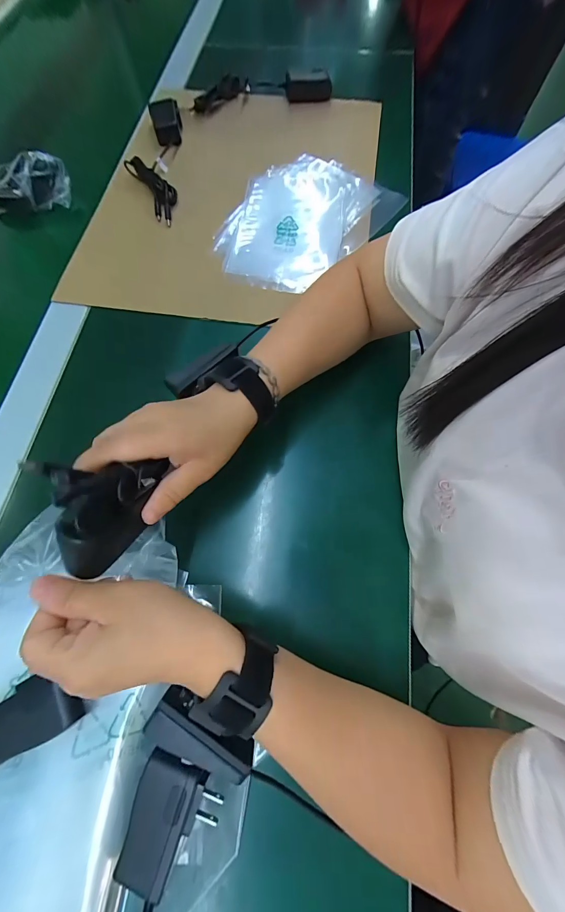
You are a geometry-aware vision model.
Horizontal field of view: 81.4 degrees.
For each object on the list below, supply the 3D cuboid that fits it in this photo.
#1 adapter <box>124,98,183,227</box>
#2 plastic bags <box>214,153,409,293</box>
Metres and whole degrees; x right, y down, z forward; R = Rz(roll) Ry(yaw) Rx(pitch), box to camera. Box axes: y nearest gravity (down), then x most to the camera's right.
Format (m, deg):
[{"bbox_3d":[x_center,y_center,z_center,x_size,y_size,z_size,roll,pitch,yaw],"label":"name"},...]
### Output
[{"bbox_3d":[-0.197,-0.458,0.509,0.074,0.033,0.258,-4,70,0],"label":"adapter"},{"bbox_3d":[0.025,-0.333,0.464,0.186,0.015,0.257,39,75,13],"label":"plastic bags"}]

